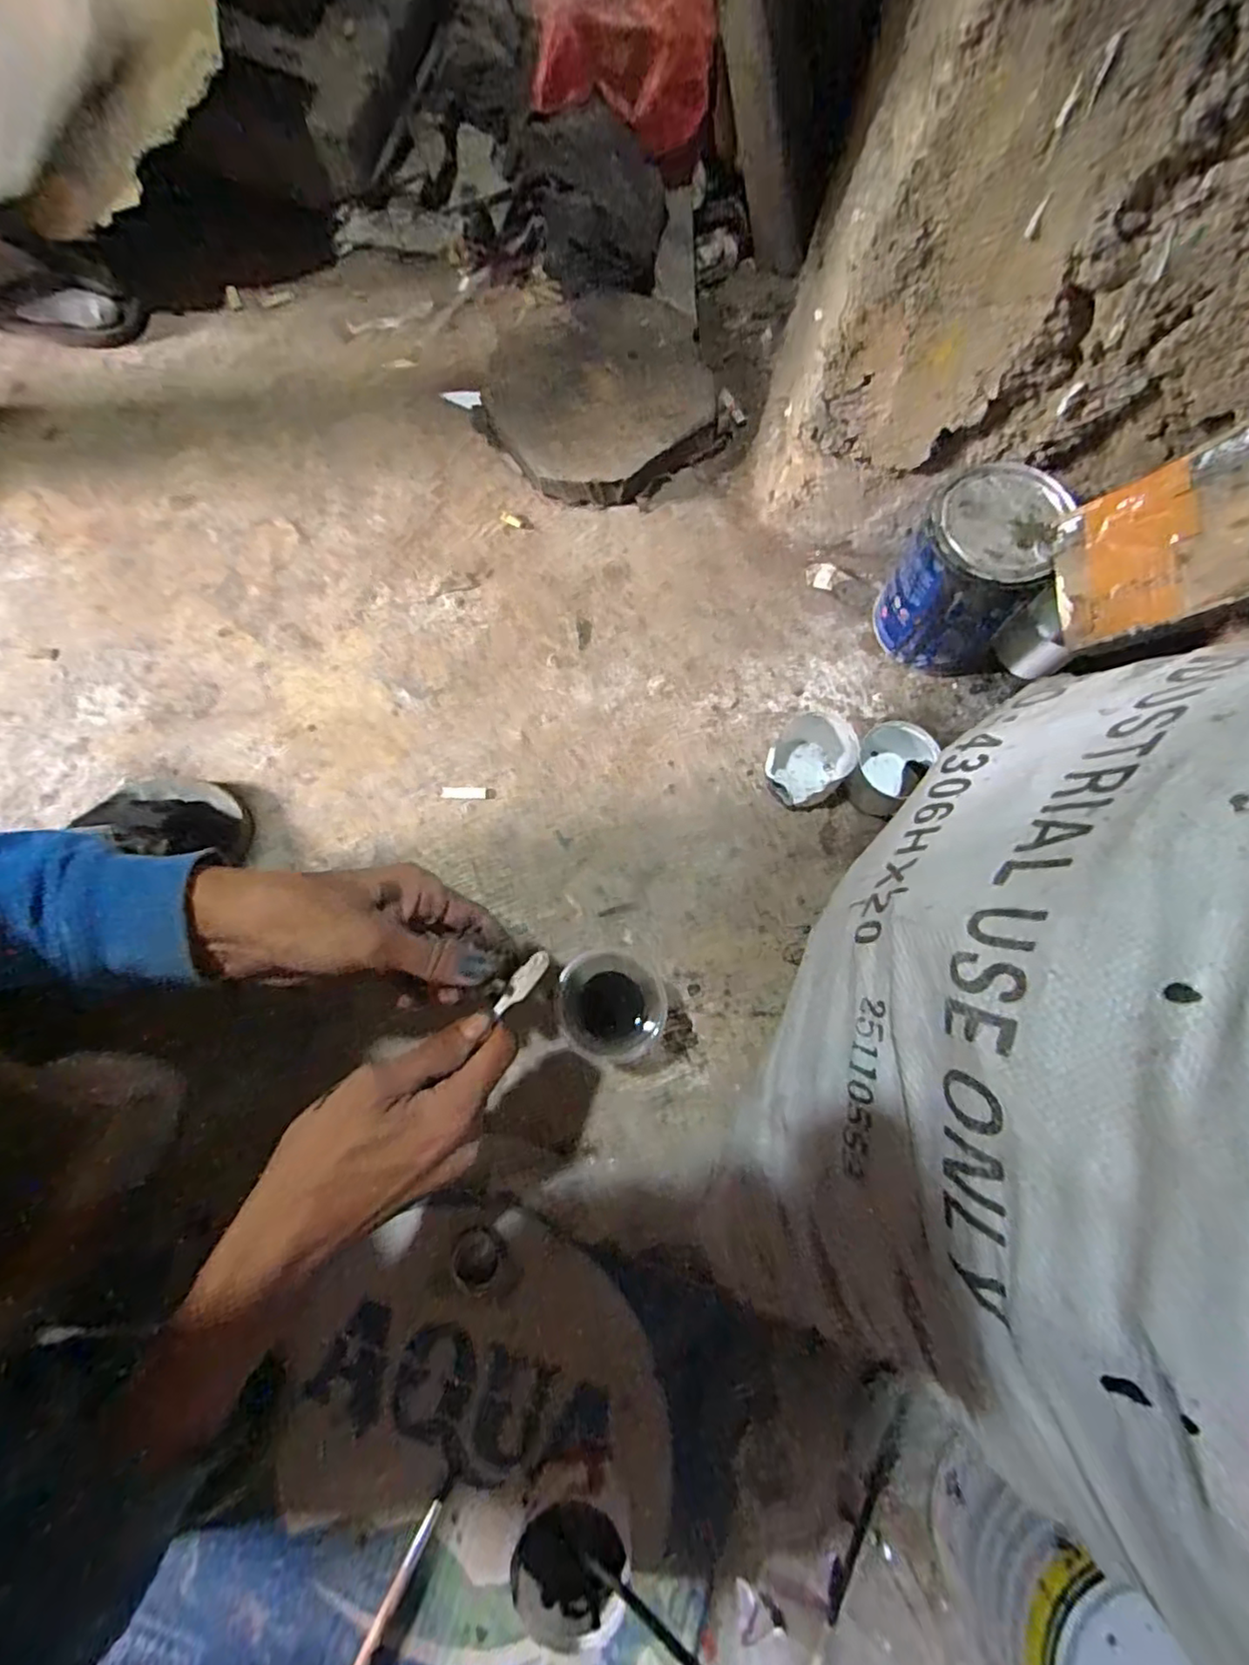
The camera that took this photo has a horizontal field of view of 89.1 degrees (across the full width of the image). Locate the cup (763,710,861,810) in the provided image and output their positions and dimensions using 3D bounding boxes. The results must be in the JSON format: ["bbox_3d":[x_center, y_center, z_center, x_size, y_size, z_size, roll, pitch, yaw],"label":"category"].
[{"bbox_3d":[0.156,-0.062,0.527,0.062,0.044,0.082,35,76,10],"label":"cup"}]

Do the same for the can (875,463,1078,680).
[{"bbox_3d":[0.280,-0.204,0.521,0.112,0.138,0.103,40,77,11],"label":"can"}]

